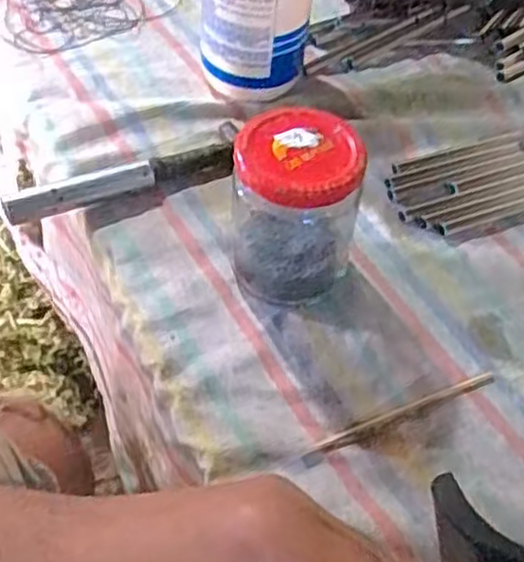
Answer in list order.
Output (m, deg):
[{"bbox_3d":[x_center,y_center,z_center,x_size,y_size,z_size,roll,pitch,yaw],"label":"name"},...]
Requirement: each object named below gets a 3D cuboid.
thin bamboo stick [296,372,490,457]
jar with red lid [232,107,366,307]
[{"bbox_3d":[0.070,0.066,0.386,0.110,0.004,0.007,-18,55,-16],"label":"thin bamboo stick"},{"bbox_3d":[0.017,-0.036,0.411,0.063,0.092,0.059,1,52,-2],"label":"jar with red lid"}]

